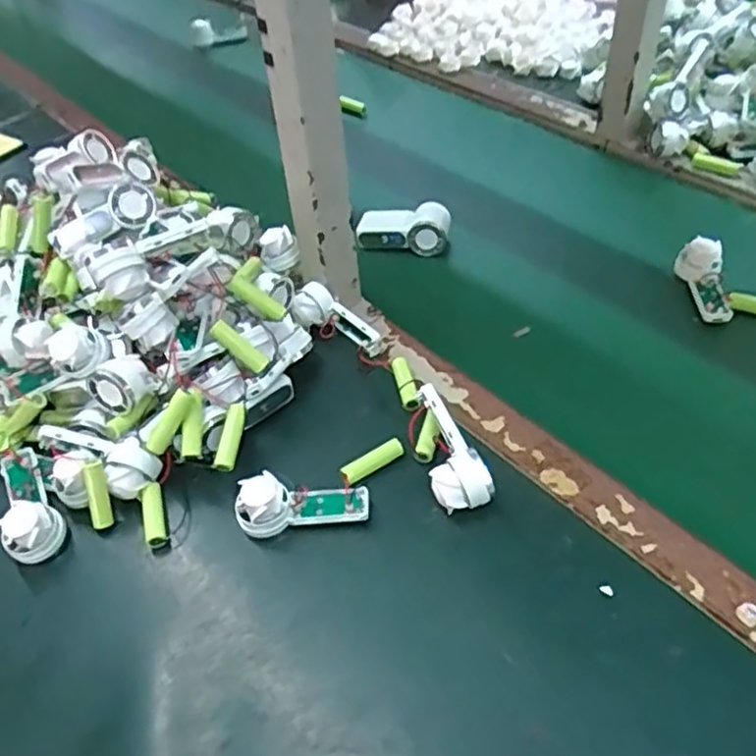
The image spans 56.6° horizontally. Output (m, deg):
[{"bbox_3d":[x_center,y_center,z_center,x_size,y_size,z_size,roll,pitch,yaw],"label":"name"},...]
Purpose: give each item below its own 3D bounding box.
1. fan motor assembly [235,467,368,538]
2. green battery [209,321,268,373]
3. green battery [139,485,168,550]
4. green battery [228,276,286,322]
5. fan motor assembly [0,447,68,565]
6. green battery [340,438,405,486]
[{"bbox_3d":[-0.054,0.088,0.501,0.092,0.034,0.032,-9,46,-4],"label":"fan motor assembly"},{"bbox_3d":[-0.106,-0.024,0.538,0.013,0.049,0.010,-25,34,36],"label":"green battery"},{"bbox_3d":[-0.165,0.102,0.515,0.015,0.015,0.048,-15,47,-10],"label":"green battery"},{"bbox_3d":[-0.099,-0.063,0.566,0.050,0.013,0.014,35,42,-24],"label":"green battery"},{"bbox_3d":[-0.263,0.092,0.519,0.038,0.033,0.097,-27,50,-20],"label":"fan motor assembly"},{"bbox_3d":[-0.004,0.062,0.529,0.052,0.012,0.014,-30,51,-22],"label":"green battery"}]

